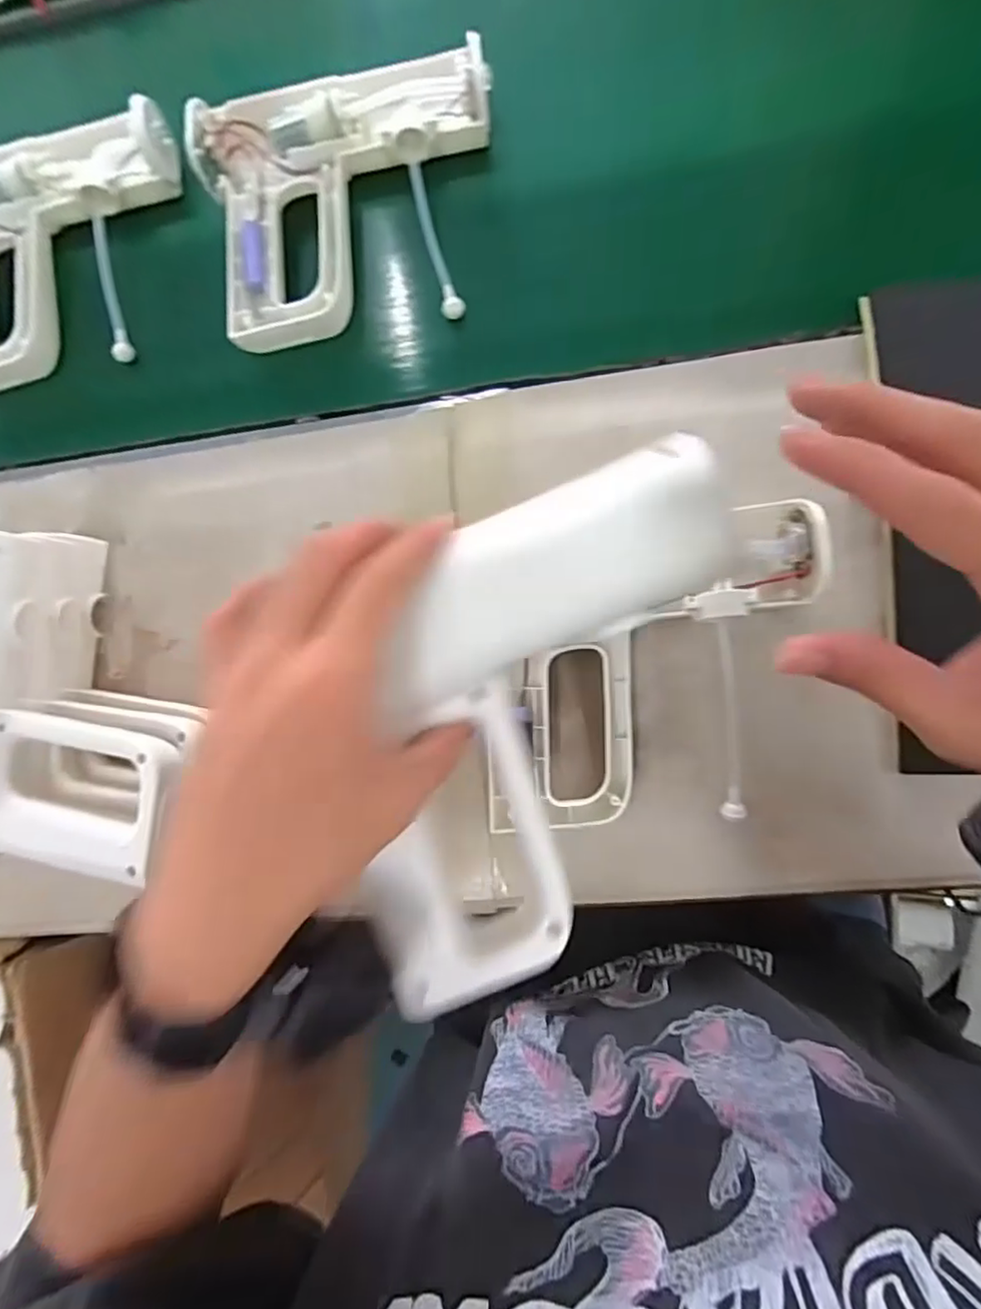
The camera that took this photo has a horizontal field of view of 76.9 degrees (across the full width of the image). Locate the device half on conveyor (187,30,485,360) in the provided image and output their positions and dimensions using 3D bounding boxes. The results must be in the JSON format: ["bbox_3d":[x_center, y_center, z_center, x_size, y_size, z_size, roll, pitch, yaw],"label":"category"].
[{"bbox_3d":[-0.103,-0.325,0.447,0.206,0.050,0.185,-3,84,8],"label":"device half on conveyor"}]

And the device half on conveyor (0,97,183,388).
[{"bbox_3d":[-0.349,-0.304,0.480,0.209,0.050,0.192,-1,84,8],"label":"device half on conveyor"}]

